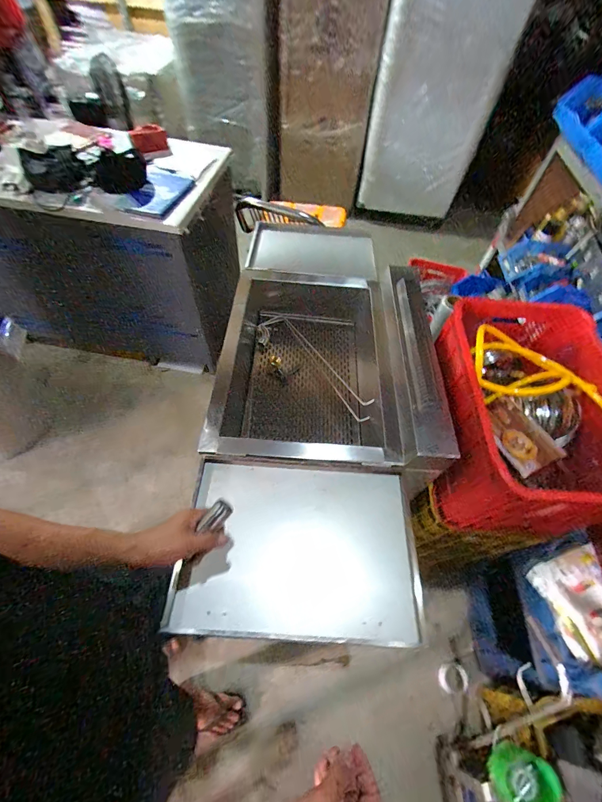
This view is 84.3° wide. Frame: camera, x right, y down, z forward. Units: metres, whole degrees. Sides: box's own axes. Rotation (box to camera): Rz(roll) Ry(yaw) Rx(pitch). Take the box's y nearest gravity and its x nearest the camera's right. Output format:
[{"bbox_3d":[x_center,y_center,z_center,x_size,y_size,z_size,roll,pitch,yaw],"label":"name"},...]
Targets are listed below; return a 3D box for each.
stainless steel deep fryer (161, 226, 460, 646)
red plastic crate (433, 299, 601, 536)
[{"bbox_3d":[0.030,0.031,0.942,0.551,0.249,1.051,1,57,-4],"label":"stainless steel deep fryer"},{"bbox_3d":[0.566,0.032,0.853,0.397,0.294,0.533,7,57,0],"label":"red plastic crate"}]

